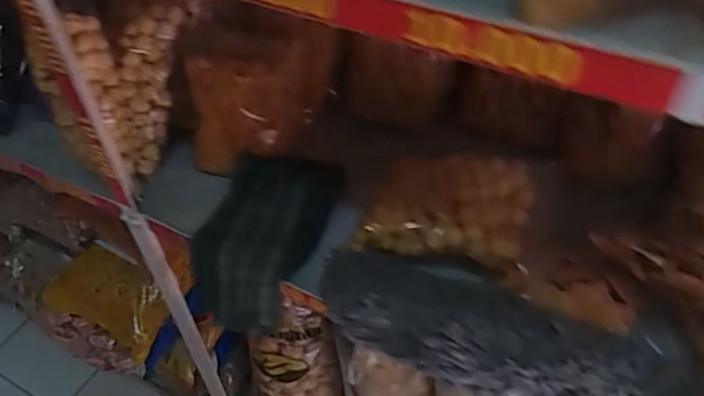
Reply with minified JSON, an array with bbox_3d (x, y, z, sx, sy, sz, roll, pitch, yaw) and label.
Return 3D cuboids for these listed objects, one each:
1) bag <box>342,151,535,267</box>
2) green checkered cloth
[{"bbox_3d":[0.099,0.007,0.619,0.165,0.045,0.124,11,50,13],"label":"bag"},{"bbox_3d":[-0.097,0.039,0.666,0.135,0.045,0.219,12,50,14],"label":"green checkered cloth"}]

